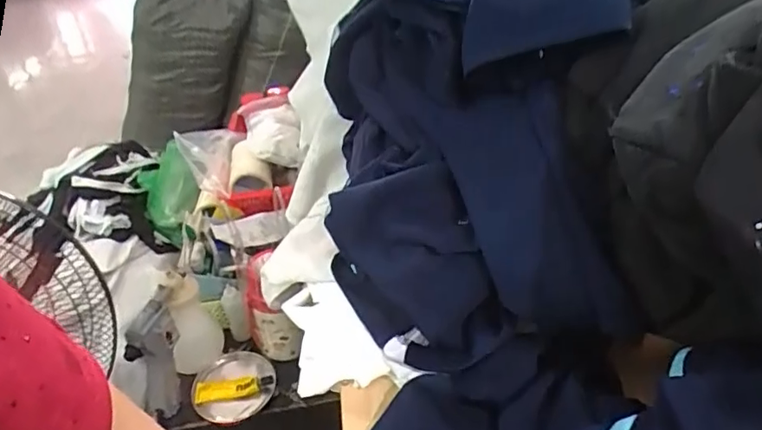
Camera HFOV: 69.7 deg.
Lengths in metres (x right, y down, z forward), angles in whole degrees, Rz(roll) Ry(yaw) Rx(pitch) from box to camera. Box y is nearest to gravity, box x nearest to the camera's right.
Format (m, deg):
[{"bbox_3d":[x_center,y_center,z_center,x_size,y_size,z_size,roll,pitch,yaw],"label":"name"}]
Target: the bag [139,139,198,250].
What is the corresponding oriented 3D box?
[{"bbox_3d":[-0.589,-0.077,1.532,0.137,0.102,0.328,-10,53,-8],"label":"bag"}]

